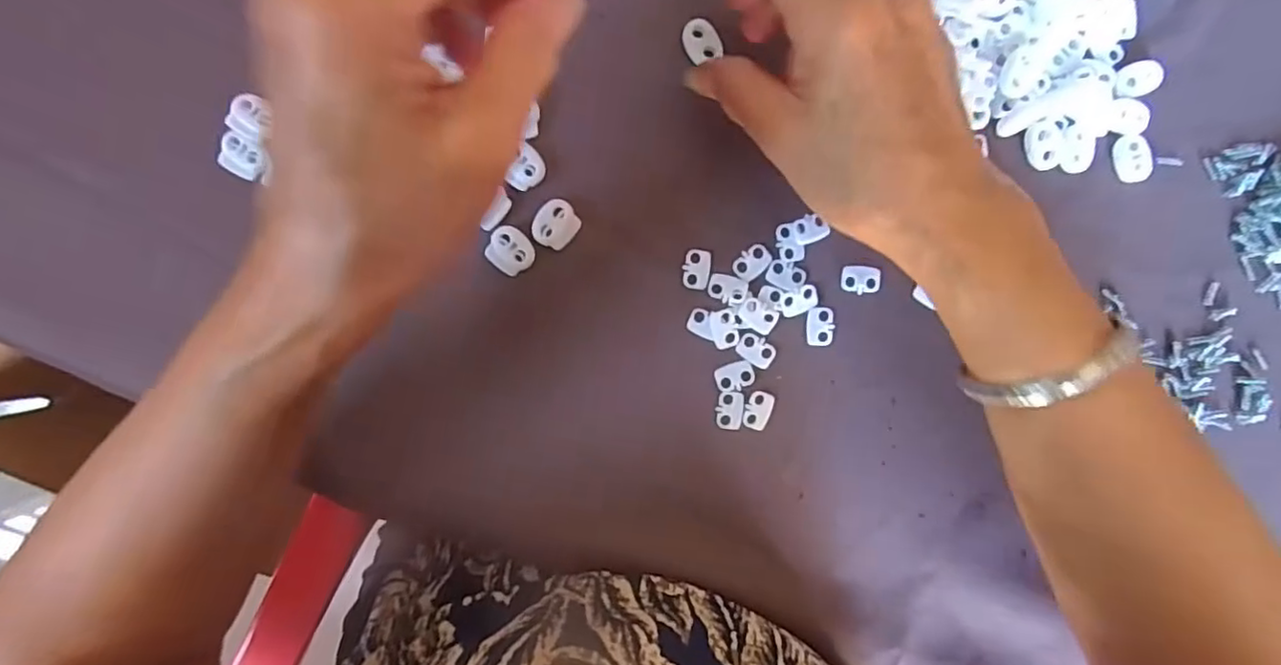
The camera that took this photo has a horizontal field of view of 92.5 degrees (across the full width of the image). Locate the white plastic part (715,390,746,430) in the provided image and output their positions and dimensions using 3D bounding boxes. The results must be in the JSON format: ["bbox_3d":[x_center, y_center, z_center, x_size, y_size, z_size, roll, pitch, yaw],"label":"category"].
[{"bbox_3d":[0.044,0.038,0.296,0.013,0.004,0.019,6,94,-3],"label":"white plastic part"}]

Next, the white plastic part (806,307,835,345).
[{"bbox_3d":[0.087,-0.003,0.295,0.013,0.004,0.019,4,94,-2],"label":"white plastic part"}]

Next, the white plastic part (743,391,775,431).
[{"bbox_3d":[0.058,0.038,0.297,0.013,0.004,0.019,15,94,-3],"label":"white plastic part"}]

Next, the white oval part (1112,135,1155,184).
[{"bbox_3d":[0.235,-0.083,0.292,0.014,0.007,0.022,-7,95,-1],"label":"white oval part"}]

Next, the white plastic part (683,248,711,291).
[{"bbox_3d":[0.027,-0.030,0.291,0.013,0.004,0.019,8,94,-3],"label":"white plastic part"}]

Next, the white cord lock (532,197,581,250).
[{"bbox_3d":[-0.040,-0.050,0.287,0.022,0.004,0.020,-45,95,2],"label":"white cord lock"}]

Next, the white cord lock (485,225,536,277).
[{"bbox_3d":[-0.061,-0.038,0.286,0.022,0.004,0.020,37,92,-4],"label":"white cord lock"}]

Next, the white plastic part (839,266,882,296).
[{"bbox_3d":[0.107,-0.025,0.294,0.019,0.004,0.014,2,95,-2],"label":"white plastic part"}]

